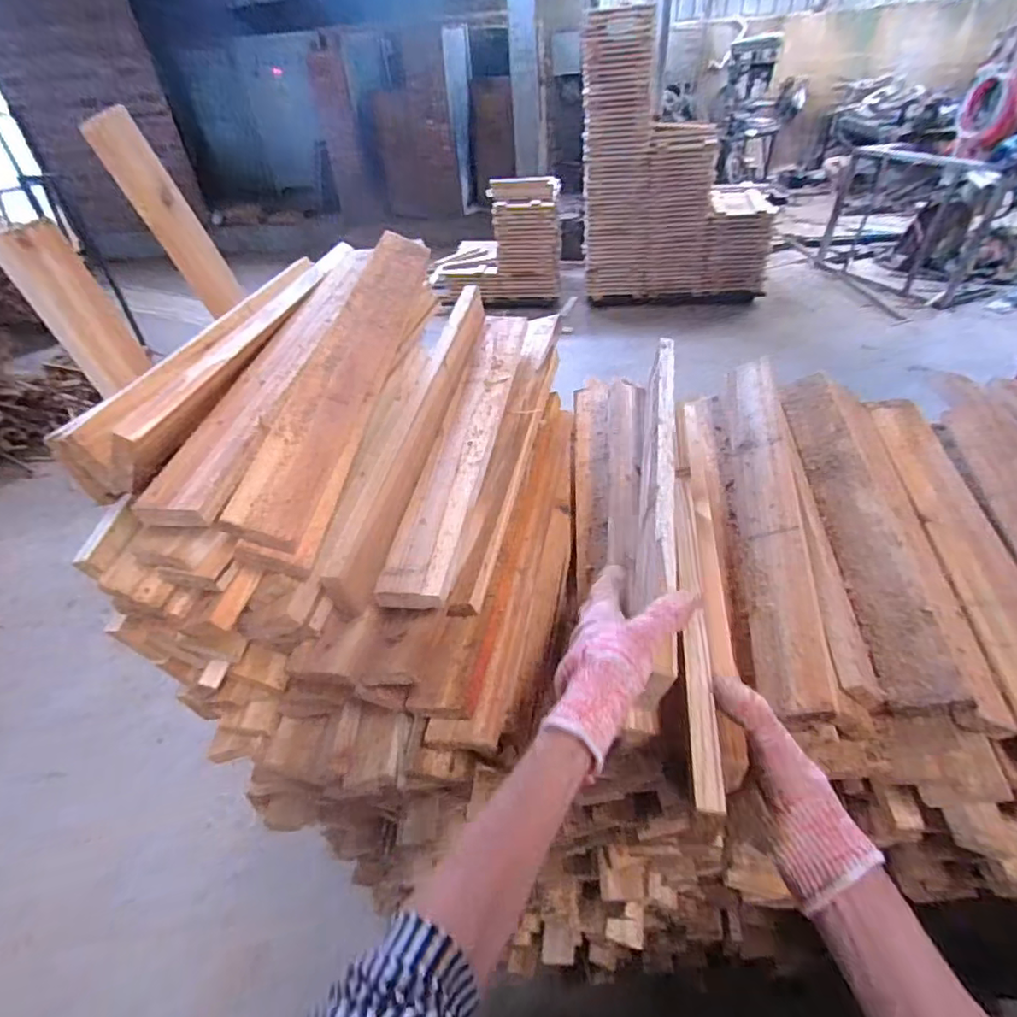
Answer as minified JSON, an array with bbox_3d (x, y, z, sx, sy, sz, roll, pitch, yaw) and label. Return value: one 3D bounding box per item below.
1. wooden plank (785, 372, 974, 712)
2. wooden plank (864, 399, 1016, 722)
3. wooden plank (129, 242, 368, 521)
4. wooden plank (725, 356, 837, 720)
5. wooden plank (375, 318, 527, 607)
[{"bbox_3d":[0.394,-0.005,0.650,0.064,0.016,0.483,-22,37,29],"label":"wooden plank"},{"bbox_3d":[0.502,0.026,0.621,0.079,0.028,0.503,5,43,13],"label":"wooden plank"},{"bbox_3d":[-0.232,-0.170,0.613,0.076,0.018,0.499,2,47,12],"label":"wooden plank"},{"bbox_3d":[0.294,-0.008,0.644,0.066,0.020,0.490,-24,37,37],"label":"wooden plank"},{"bbox_3d":[-0.041,-0.091,0.642,0.059,0.018,0.473,6,46,9],"label":"wooden plank"}]

